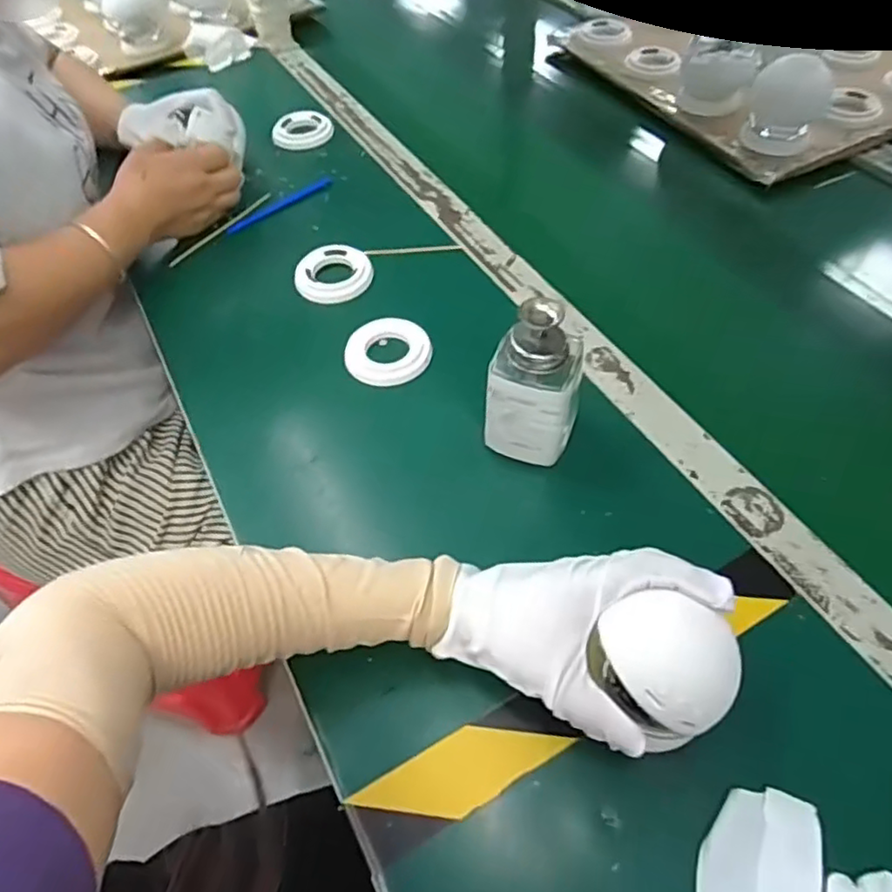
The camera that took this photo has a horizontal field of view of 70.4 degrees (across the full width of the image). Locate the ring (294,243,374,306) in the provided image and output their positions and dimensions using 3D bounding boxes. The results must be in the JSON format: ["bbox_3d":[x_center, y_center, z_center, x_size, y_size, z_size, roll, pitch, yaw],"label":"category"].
[{"bbox_3d":[-0.110,-0.165,0.615,0.073,0.028,0.073,-1,52,2],"label":"ring"}]

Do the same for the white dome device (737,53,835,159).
[{"bbox_3d":[0.355,-0.353,0.665,0.070,0.085,0.063,20,56,17],"label":"white dome device"}]

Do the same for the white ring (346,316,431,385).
[{"bbox_3d":[-0.049,-0.082,0.537,0.070,0.015,0.065,-1,52,2],"label":"white ring"}]

